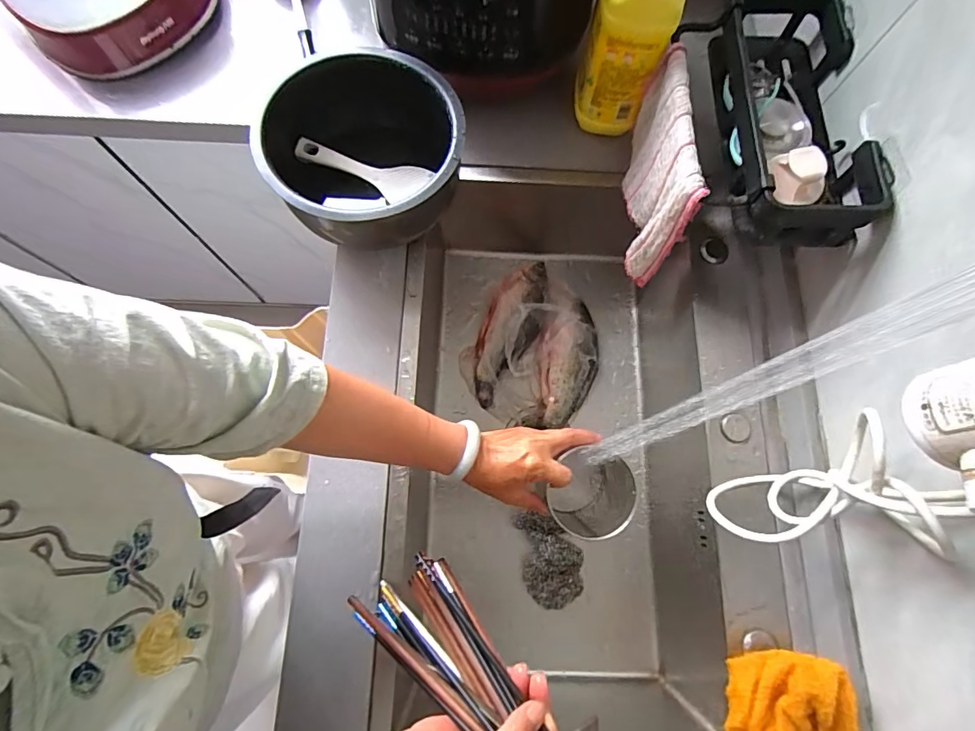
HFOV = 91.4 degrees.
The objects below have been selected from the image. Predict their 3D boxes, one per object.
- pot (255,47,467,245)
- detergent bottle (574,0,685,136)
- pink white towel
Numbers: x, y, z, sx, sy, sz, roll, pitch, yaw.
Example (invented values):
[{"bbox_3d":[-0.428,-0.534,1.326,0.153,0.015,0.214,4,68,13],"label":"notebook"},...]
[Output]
[{"bbox_3d":[-0.147,-0.242,0.592,0.226,0.146,0.226,1,74,-2],"label":"pot"},{"bbox_3d":[0.174,-0.423,0.572,0.086,0.249,0.132,12,74,1],"label":"detergent bottle"},{"bbox_3d":[0.204,-0.236,0.583,0.036,0.163,0.210,-2,74,-3],"label":"pink white towel"}]

